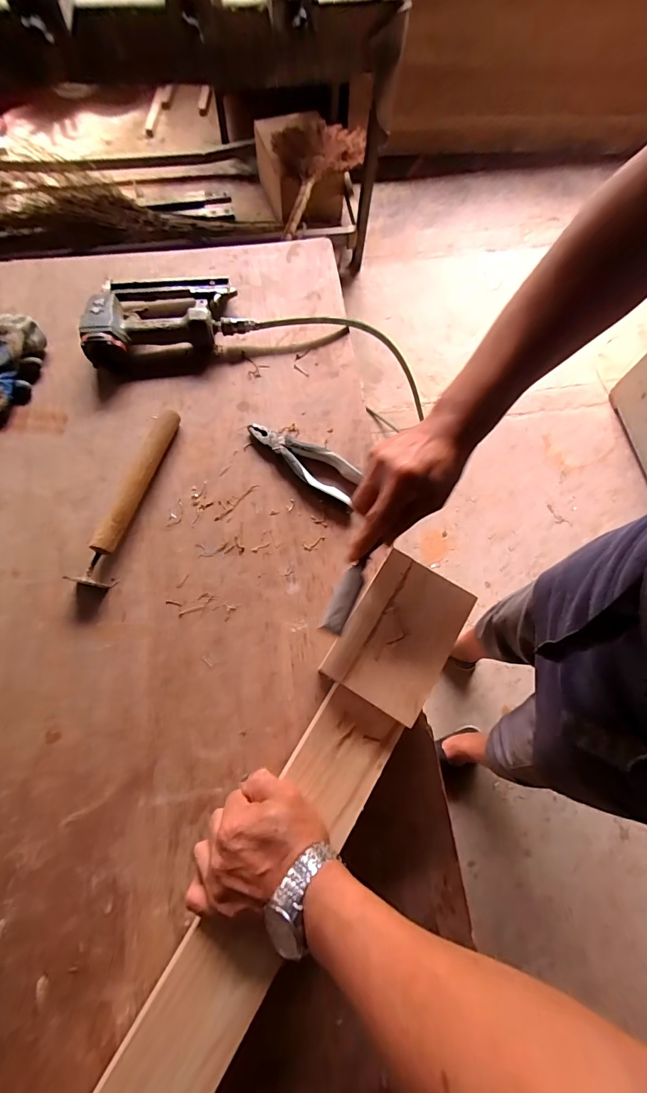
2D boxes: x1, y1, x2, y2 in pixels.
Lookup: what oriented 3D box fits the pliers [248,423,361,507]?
[{"bbox_3d":[-0.031,-0.123,0.583,0.183,0.026,0.057,31,73,9],"label":"pliers"}]

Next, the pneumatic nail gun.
[{"bbox_3d":[-0.240,-0.367,0.649,0.246,0.051,0.170,-3,71,-2],"label":"pneumatic nail gun"}]

